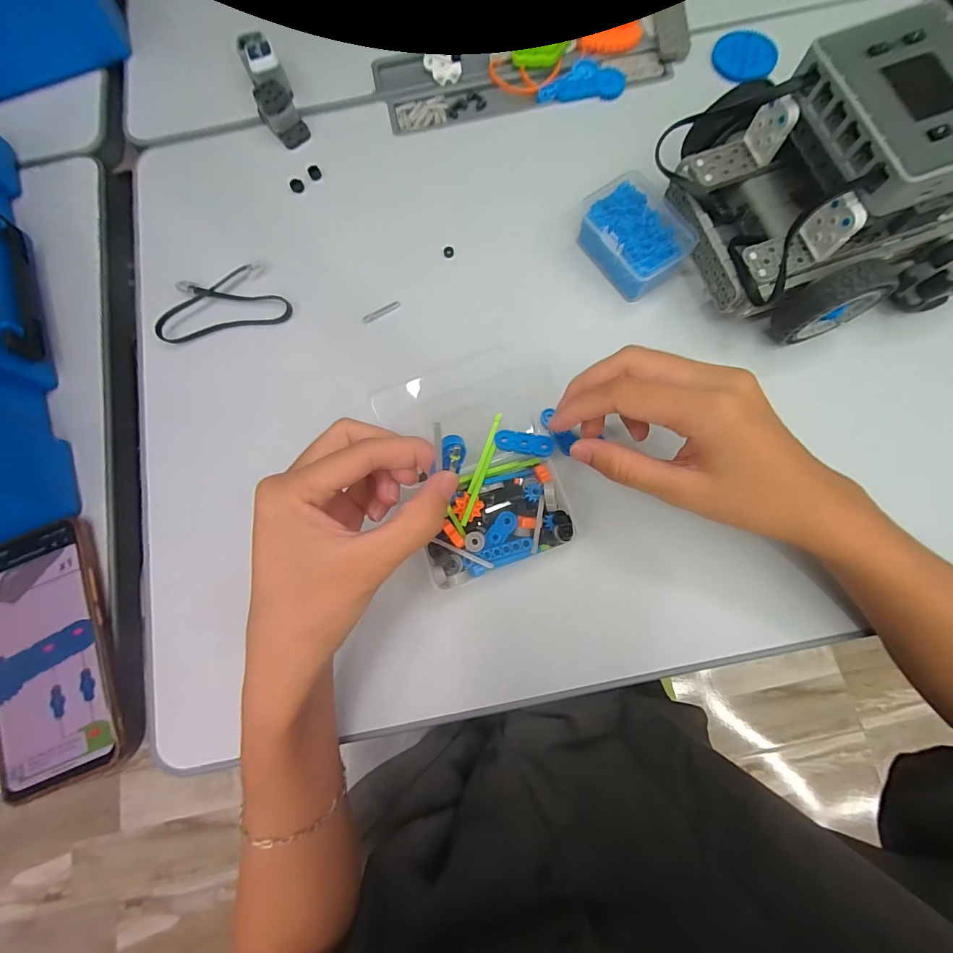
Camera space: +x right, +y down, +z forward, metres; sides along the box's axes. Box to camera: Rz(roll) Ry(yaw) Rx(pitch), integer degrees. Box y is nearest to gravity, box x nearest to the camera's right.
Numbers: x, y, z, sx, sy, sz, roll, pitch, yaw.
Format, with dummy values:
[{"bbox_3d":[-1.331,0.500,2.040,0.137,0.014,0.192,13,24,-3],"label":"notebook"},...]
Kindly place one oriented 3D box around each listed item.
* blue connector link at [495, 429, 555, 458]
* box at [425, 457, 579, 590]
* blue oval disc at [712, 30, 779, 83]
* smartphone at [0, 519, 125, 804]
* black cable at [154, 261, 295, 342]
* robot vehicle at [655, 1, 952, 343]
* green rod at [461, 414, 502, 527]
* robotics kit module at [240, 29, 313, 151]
[{"bbox_3d":[0.030,-0.021,0.255,0.036,0.004,0.013,9,78,4],"label":"blue connector link"},{"bbox_3d":[0.013,0.027,0.263,0.096,0.034,0.061,-21,78,-2],"label":"box"},{"bbox_3d":[0.227,-0.355,0.346,0.048,0.007,0.048,0,78,3],"label":"blue oval disc"},{"bbox_3d":[-0.272,0.112,0.261,0.072,0.016,0.156,-22,78,-2],"label":"smartphone"},{"bbox_3d":[-0.194,-0.135,0.313,0.099,0.008,0.053,-10,78,0],"label":"black cable"},{"bbox_3d":[0.228,-0.186,0.257,0.171,0.103,0.163,-15,78,-1],"label":"robot vehicle"},{"bbox_3d":[0.003,-0.005,0.252,0.007,0.006,0.072,19,79,6],"label":"green rod"},{"bbox_3d":[-0.172,-0.326,0.342,0.030,0.030,0.092,-23,78,-3],"label":"robotics kit module"}]

